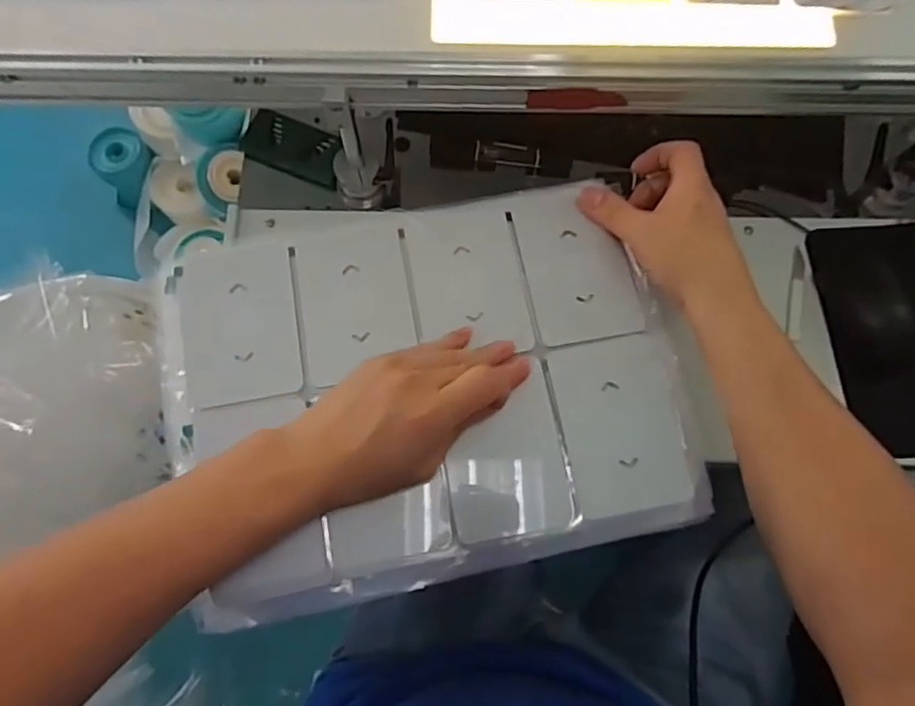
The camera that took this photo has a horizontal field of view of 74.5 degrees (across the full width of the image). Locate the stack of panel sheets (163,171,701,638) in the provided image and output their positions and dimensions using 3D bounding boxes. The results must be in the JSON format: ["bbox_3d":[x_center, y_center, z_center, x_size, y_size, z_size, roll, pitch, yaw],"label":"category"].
[{"bbox_3d":[-0.021,0.022,0.426,0.349,0.022,0.260,-12,73,-4],"label":"stack of panel sheets"}]

